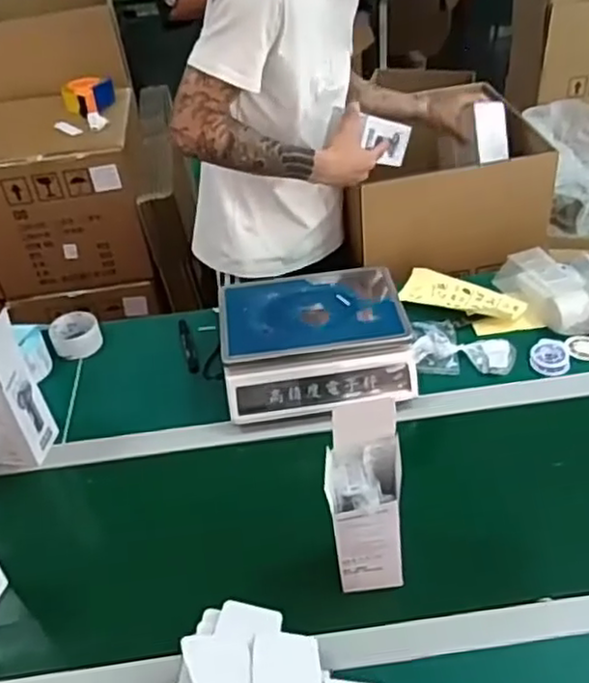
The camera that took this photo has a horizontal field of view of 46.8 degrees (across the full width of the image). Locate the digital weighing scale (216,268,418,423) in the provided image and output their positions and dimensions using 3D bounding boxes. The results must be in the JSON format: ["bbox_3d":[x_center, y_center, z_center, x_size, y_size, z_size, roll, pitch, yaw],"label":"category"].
[{"bbox_3d":[0.030,0.003,1.058,0.278,0.114,0.216,-7,41,-2],"label":"digital weighing scale"}]

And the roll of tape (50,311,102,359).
[{"bbox_3d":[-0.383,-0.012,1.198,0.082,0.049,0.082,-3,41,3],"label":"roll of tape"}]

